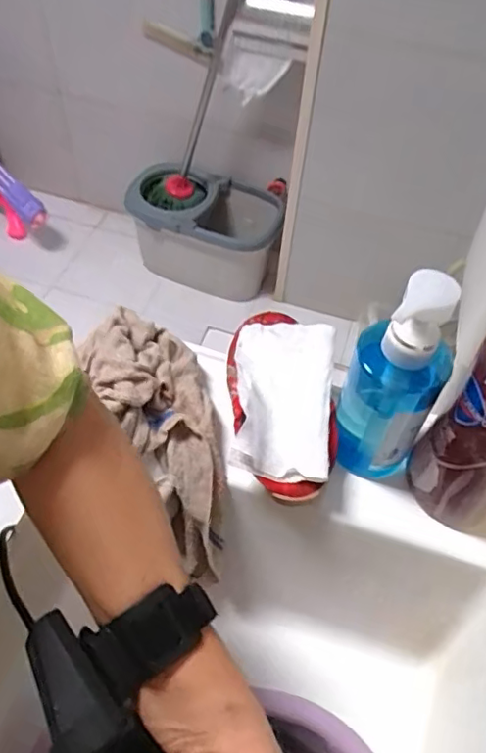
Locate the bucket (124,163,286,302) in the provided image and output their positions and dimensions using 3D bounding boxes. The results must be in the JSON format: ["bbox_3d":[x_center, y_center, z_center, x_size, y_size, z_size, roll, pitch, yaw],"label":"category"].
[{"bbox_3d":[-0.114,-0.412,1.661,0.422,0.280,0.295,15,54,7],"label":"bucket"}]

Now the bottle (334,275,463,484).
[{"bbox_3d":[0.110,0.007,0.422,0.050,0.197,0.054,-6,54,-8],"label":"bottle"}]

